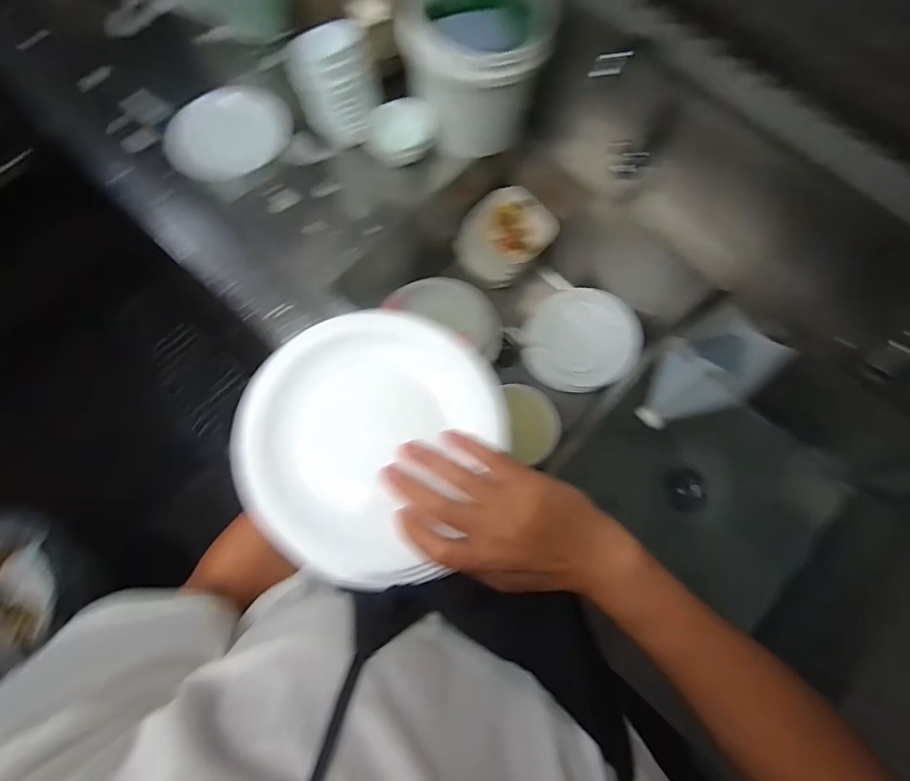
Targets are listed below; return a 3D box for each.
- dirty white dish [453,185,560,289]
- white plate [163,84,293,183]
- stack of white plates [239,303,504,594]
[{"bbox_3d":[0.113,-0.340,1.009,0.157,0.085,0.188,44,79,10],"label":"dirty white dish"},{"bbox_3d":[-0.402,-0.460,0.809,0.213,0.023,0.176,-42,79,-11],"label":"white plate"},{"bbox_3d":[-0.062,0.035,0.345,0.185,0.039,0.194,16,76,4],"label":"stack of white plates"}]

